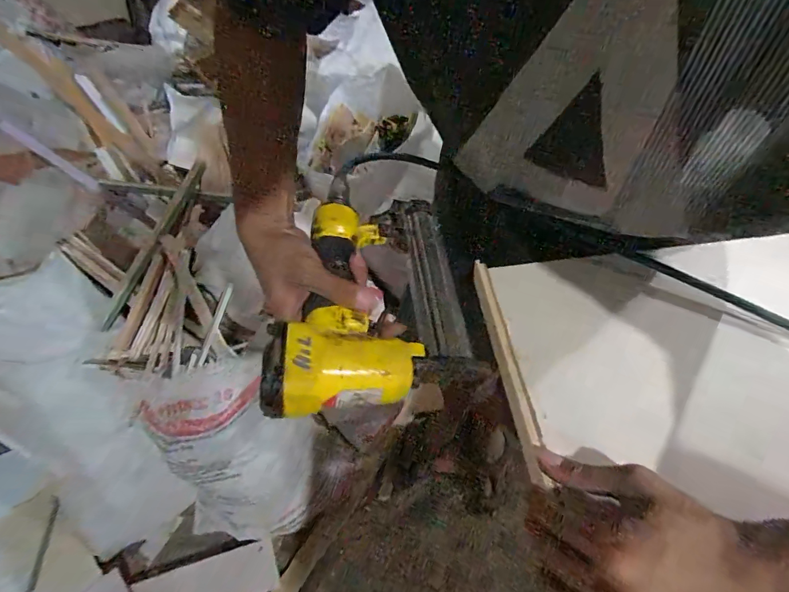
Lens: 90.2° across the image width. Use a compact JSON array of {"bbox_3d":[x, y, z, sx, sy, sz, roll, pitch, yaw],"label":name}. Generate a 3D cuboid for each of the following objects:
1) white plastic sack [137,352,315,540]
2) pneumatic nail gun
[{"bbox_3d":[-0.346,0.331,0.866,0.298,0.467,0.143,-19,28,-15],"label":"white plastic sack"},{"bbox_3d":[-0.011,-0.014,0.344,0.147,0.058,0.235,0,50,1],"label":"pneumatic nail gun"}]

